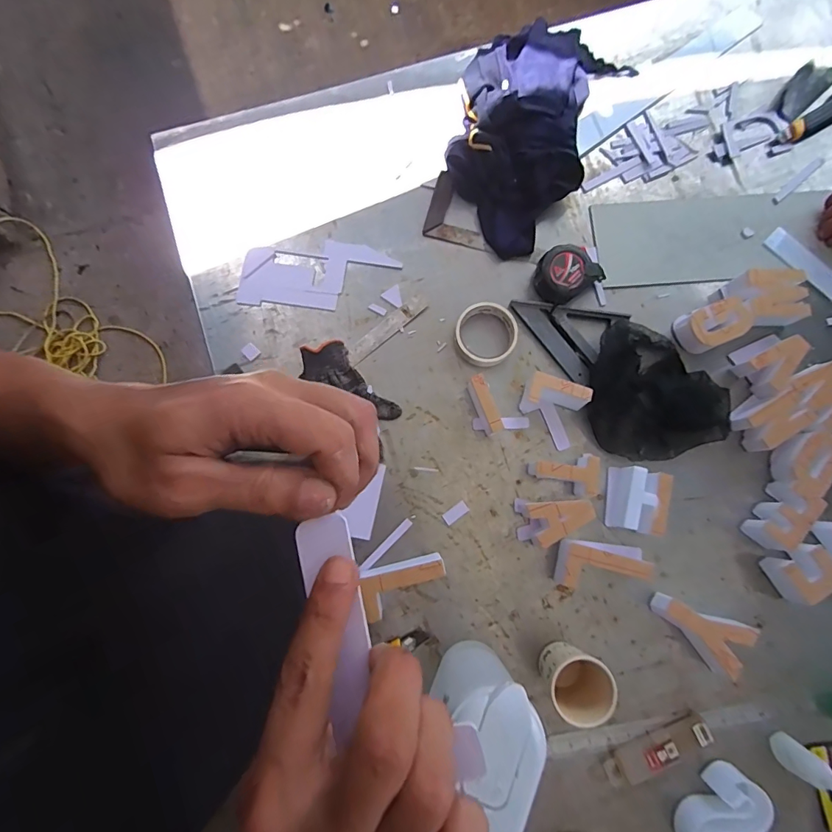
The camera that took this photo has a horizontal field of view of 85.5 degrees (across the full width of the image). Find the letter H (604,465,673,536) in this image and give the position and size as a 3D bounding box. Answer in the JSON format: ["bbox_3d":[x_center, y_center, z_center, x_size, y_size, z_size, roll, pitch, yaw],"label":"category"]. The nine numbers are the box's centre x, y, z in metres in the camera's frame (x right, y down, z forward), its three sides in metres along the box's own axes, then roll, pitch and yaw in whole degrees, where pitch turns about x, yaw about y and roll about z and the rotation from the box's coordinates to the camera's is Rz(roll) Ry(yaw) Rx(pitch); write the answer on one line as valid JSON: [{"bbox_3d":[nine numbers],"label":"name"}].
[{"bbox_3d":[0.301,0.114,0.611,0.066,0.046,0.084,7,79,0],"label":"letter H"}]

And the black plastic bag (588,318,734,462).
[{"bbox_3d":[0.339,-0.041,0.645,0.184,0.039,0.200,-19,80,-5],"label":"black plastic bag"}]

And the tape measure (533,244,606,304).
[{"bbox_3d":[0.221,-0.207,0.669,0.094,0.041,0.083,-37,82,-8],"label":"tape measure"}]

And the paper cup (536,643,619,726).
[{"bbox_3d":[0.191,0.322,0.552,0.070,0.087,0.071,0,79,-1],"label":"paper cup"}]

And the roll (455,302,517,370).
[{"bbox_3d":[0.101,-0.118,0.655,0.086,0.017,0.095,-5,79,-2],"label":"roll"}]

